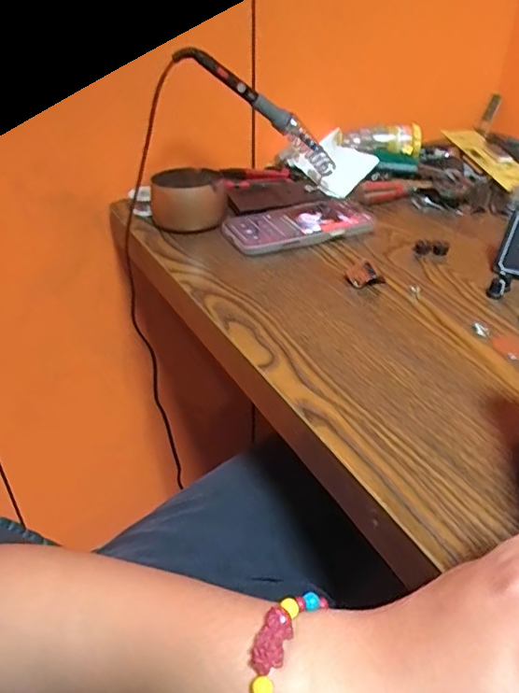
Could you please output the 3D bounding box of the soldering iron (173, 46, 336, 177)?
[{"bbox_3d":[0.008,-0.240,0.565,0.243,0.028,0.035,21,16,-44],"label":"soldering iron"}]

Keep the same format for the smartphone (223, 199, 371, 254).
[{"bbox_3d":[0.042,-0.135,0.590,0.162,0.015,0.076,-12,43,-20],"label":"smartphone"}]

